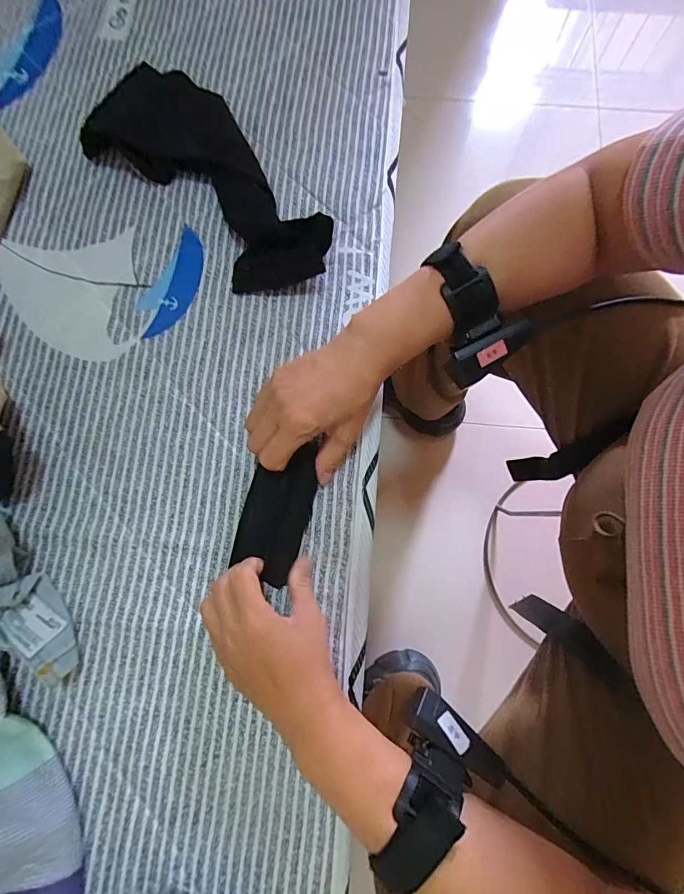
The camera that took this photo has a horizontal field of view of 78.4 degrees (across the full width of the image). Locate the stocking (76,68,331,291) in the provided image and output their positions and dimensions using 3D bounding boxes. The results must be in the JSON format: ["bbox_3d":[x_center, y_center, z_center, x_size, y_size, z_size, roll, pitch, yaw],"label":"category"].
[{"bbox_3d":[-0.121,-0.260,0.395,0.291,0.036,0.128,44,81,9],"label":"stocking"}]

